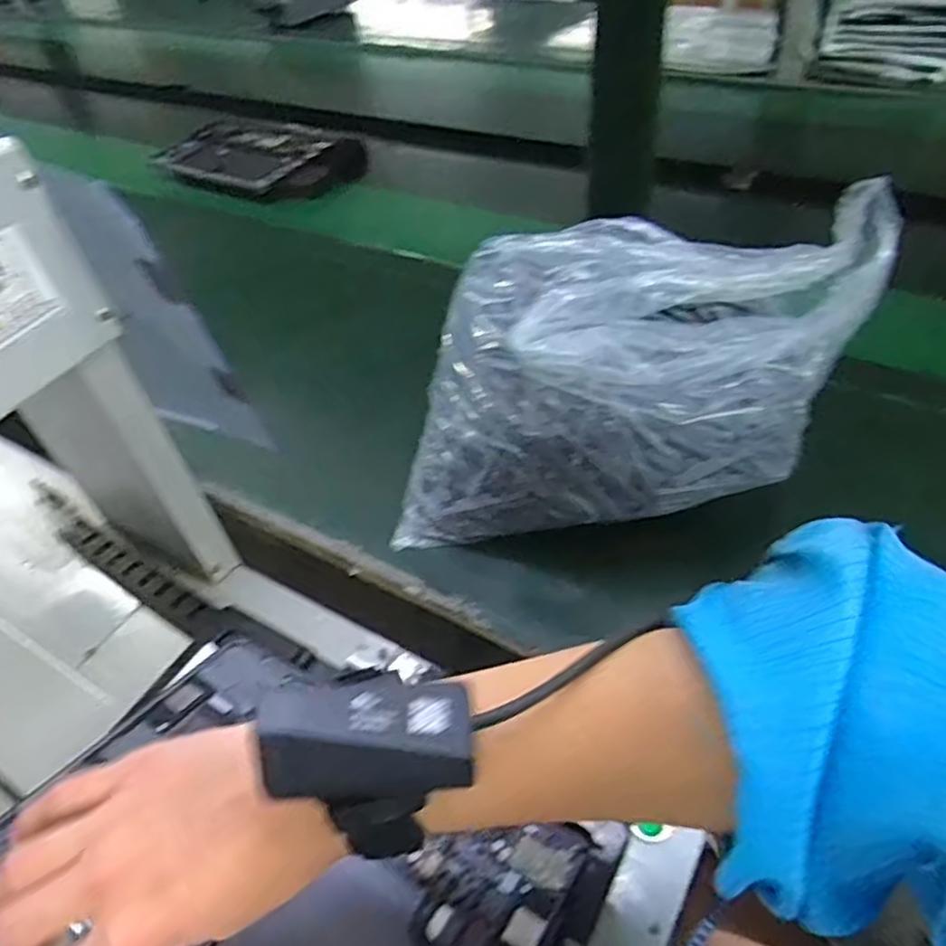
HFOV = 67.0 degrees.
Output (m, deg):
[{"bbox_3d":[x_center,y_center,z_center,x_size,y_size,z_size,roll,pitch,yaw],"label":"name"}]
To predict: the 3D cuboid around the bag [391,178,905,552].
[{"bbox_3d":[0.129,-0.084,0.546,0.250,0.163,0.345,24,54,26],"label":"bag"}]

